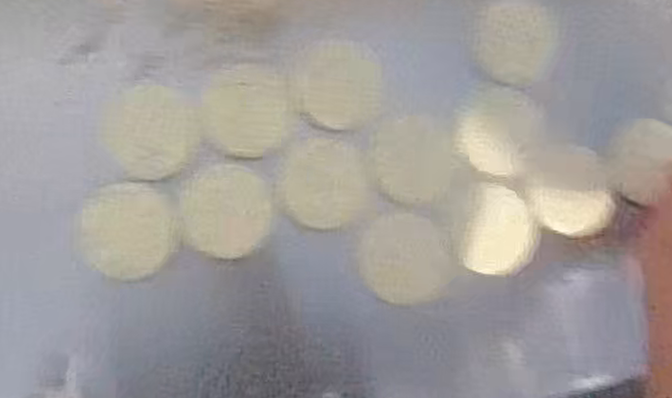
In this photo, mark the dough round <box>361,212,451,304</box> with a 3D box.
[{"bbox_3d":[0.077,0.066,0.751,0.097,0.008,0.097,0,88,-8],"label":"dough round"}]

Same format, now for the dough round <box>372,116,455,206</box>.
[{"bbox_3d":[0.085,-0.043,0.756,0.088,0.004,0.093,0,88,-8],"label":"dough round"}]

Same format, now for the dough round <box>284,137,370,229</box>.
[{"bbox_3d":[-0.010,-0.016,0.733,0.089,0.009,0.093,0,88,-8],"label":"dough round"}]

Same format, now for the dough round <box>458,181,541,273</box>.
[{"bbox_3d":[0.178,0.032,0.754,0.086,0.009,0.099,2,87,-8],"label":"dough round"}]

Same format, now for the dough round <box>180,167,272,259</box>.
[{"bbox_3d":[-0.114,0.014,0.723,0.090,0.018,0.094,0,88,-8],"label":"dough round"}]

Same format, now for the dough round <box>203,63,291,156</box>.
[{"bbox_3d":[-0.094,-0.092,0.714,0.085,0.015,0.094,1,87,-8],"label":"dough round"}]

